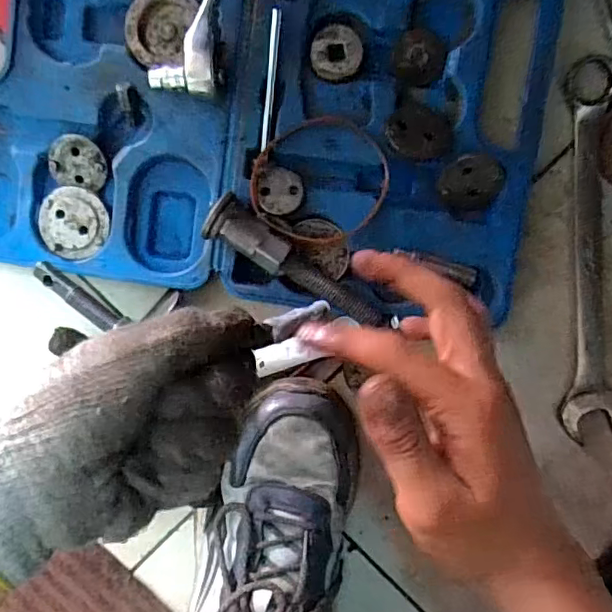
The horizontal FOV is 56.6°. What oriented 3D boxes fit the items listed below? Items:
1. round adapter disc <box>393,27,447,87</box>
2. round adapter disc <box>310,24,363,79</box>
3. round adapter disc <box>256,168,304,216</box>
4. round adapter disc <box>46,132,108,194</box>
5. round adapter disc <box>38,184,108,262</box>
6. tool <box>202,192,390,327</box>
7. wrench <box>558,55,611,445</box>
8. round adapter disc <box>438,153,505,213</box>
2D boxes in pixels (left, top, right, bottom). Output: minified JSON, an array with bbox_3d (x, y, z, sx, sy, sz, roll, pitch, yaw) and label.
[{"bbox_3d":[0.074,-0.161,0.368,0.033,0.004,0.034,0,95,5],"label":"round adapter disc"},{"bbox_3d":[0.020,-0.166,0.369,0.033,0.004,0.032,0,95,5],"label":"round adapter disc"},{"bbox_3d":[-0.017,-0.075,0.372,0.029,0.006,0.030,0,95,3],"label":"round adapter disc"},{"bbox_3d":[-0.159,-0.100,0.396,0.040,0.004,0.036,6,114,-2],"label":"round adapter disc"},{"bbox_3d":[-0.164,-0.058,0.400,0.047,0.006,0.048,0,95,3],"label":"round adapter disc"},{"bbox_3d":[-0.003,-0.024,0.364,0.127,0.027,0.026,33,96,0],"label":"tool"},{"bbox_3d":[0.192,-0.034,0.387,0.038,0.014,0.250,-4,95,3],"label":"wrench"},{"bbox_3d":[0.107,-0.080,0.367,0.040,0.006,0.034,-28,93,5],"label":"round adapter disc"}]

